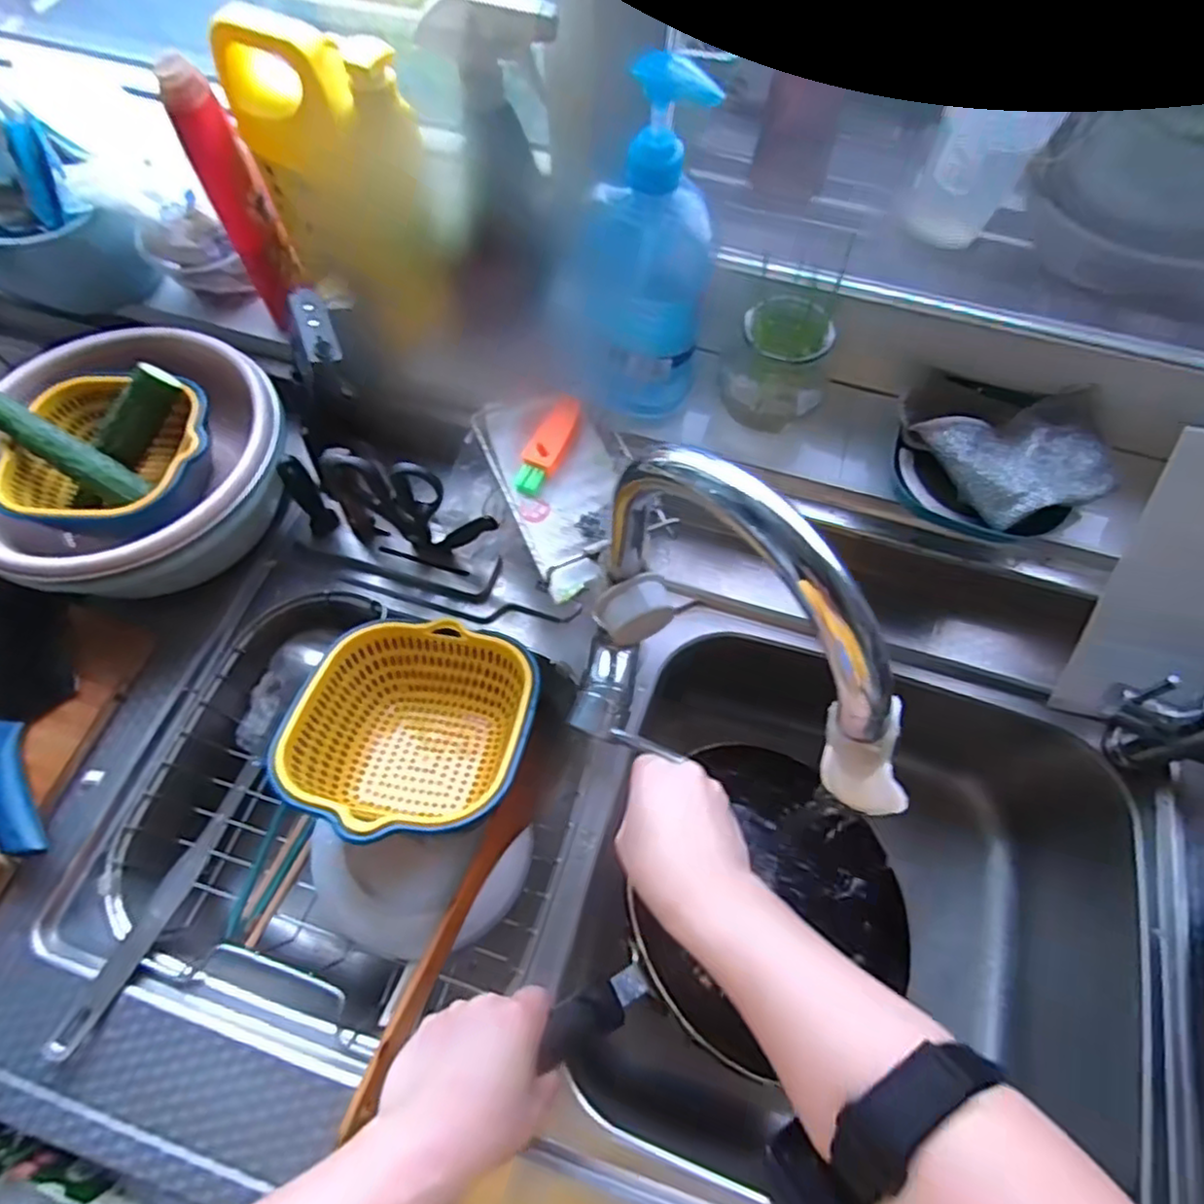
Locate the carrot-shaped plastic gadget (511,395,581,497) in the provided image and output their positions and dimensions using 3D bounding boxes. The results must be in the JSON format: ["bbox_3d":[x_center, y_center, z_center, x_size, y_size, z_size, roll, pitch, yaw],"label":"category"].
[{"bbox_3d":[-0.043,-0.129,0.548,0.025,0.016,0.095,19,67,9],"label":"carrot-shaped plastic gadget"}]

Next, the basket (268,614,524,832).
[{"bbox_3d":[-0.140,0.107,0.528,0.178,0.094,0.178,10,57,7],"label":"basket"}]

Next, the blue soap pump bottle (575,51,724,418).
[{"bbox_3d":[0.027,-0.251,0.487,0.103,0.214,0.073,7,65,4],"label":"blue soap pump bottle"}]

